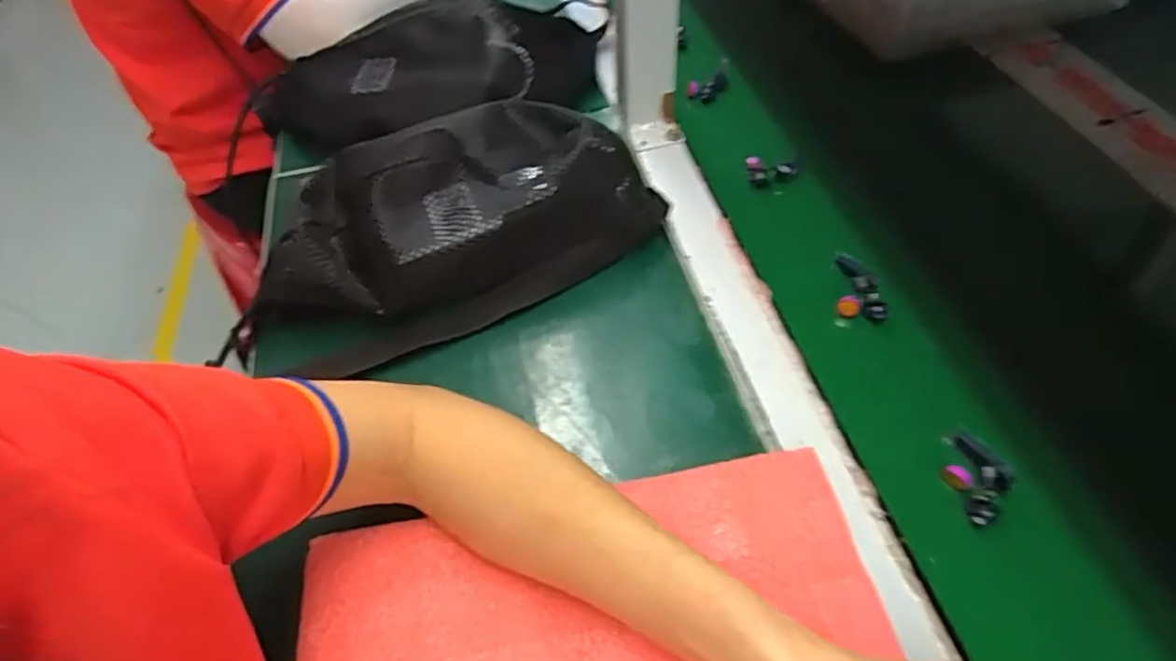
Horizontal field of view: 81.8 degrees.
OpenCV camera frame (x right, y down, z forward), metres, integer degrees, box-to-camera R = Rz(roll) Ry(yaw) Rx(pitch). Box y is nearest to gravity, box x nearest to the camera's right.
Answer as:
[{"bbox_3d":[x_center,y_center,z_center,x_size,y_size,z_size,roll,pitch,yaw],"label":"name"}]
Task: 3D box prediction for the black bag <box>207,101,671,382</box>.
[{"bbox_3d":[-0.088,-0.073,0.448,0.275,0.080,0.119,-20,52,-12],"label":"black bag"}]

